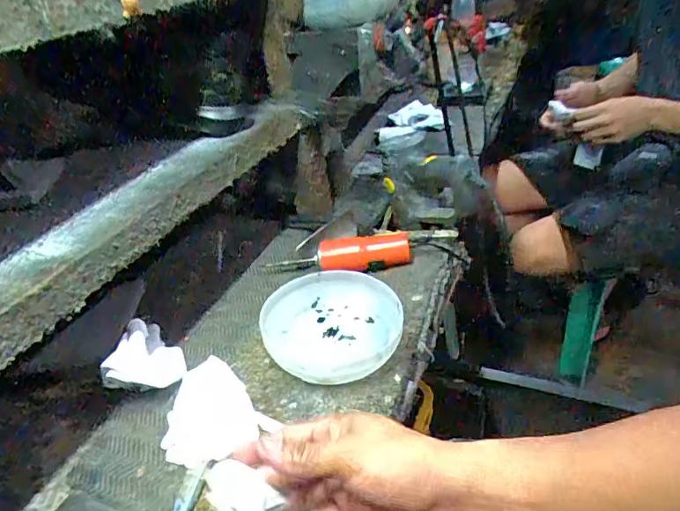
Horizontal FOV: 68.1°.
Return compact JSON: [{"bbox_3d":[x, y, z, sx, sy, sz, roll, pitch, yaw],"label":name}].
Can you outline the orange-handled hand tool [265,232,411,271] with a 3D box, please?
[{"bbox_3d":[-0.004,0.001,0.680,0.196,0.035,0.050,-7,33,1],"label":"orange-handled hand tool"}]

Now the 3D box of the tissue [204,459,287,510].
[{"bbox_3d":[-0.062,0.160,0.329,0.038,0.028,0.055,-28,38,-28],"label":"tissue"}]

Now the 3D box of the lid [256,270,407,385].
[{"bbox_3d":[-0.012,0.079,0.558,0.158,0.034,0.141,-10,40,7],"label":"lid"}]

